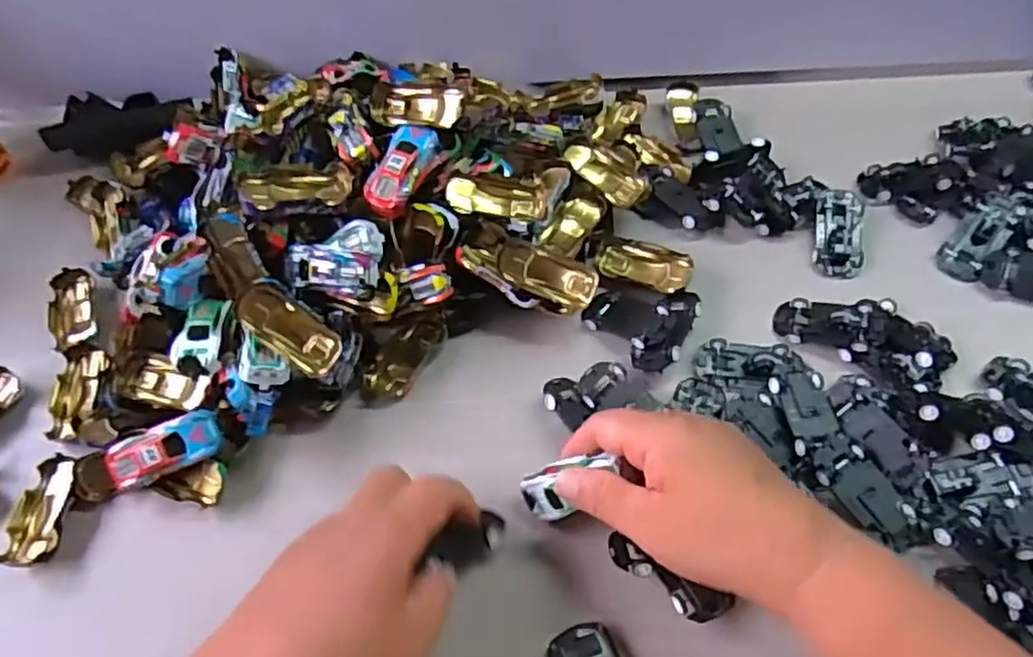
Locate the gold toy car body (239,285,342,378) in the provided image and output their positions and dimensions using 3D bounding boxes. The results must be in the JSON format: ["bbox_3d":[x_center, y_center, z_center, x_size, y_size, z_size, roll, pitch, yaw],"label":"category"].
[{"bbox_3d":[-0.132,0.000,0.410,0.064,0.016,0.030,39,67,-6],"label":"gold toy car body"}]

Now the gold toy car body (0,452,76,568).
[{"bbox_3d":[-0.271,0.104,0.403,0.031,0.015,0.063,-1,57,2],"label":"gold toy car body"}]

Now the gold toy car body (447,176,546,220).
[{"bbox_3d":[-0.012,-0.083,0.453,0.064,0.017,0.029,3,57,-24],"label":"gold toy car body"}]

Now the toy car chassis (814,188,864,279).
[{"bbox_3d":[0.223,-0.068,0.485,0.031,0.011,0.067,7,58,7],"label":"toy car chassis"}]

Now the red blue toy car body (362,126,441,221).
[{"bbox_3d":[-0.073,-0.098,0.443,0.029,0.019,0.063,24,76,-3],"label":"red blue toy car body"}]

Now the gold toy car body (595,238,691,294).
[{"bbox_3d":[0.087,-0.043,0.471,0.062,0.018,0.030,23,61,16],"label":"gold toy car body"}]

